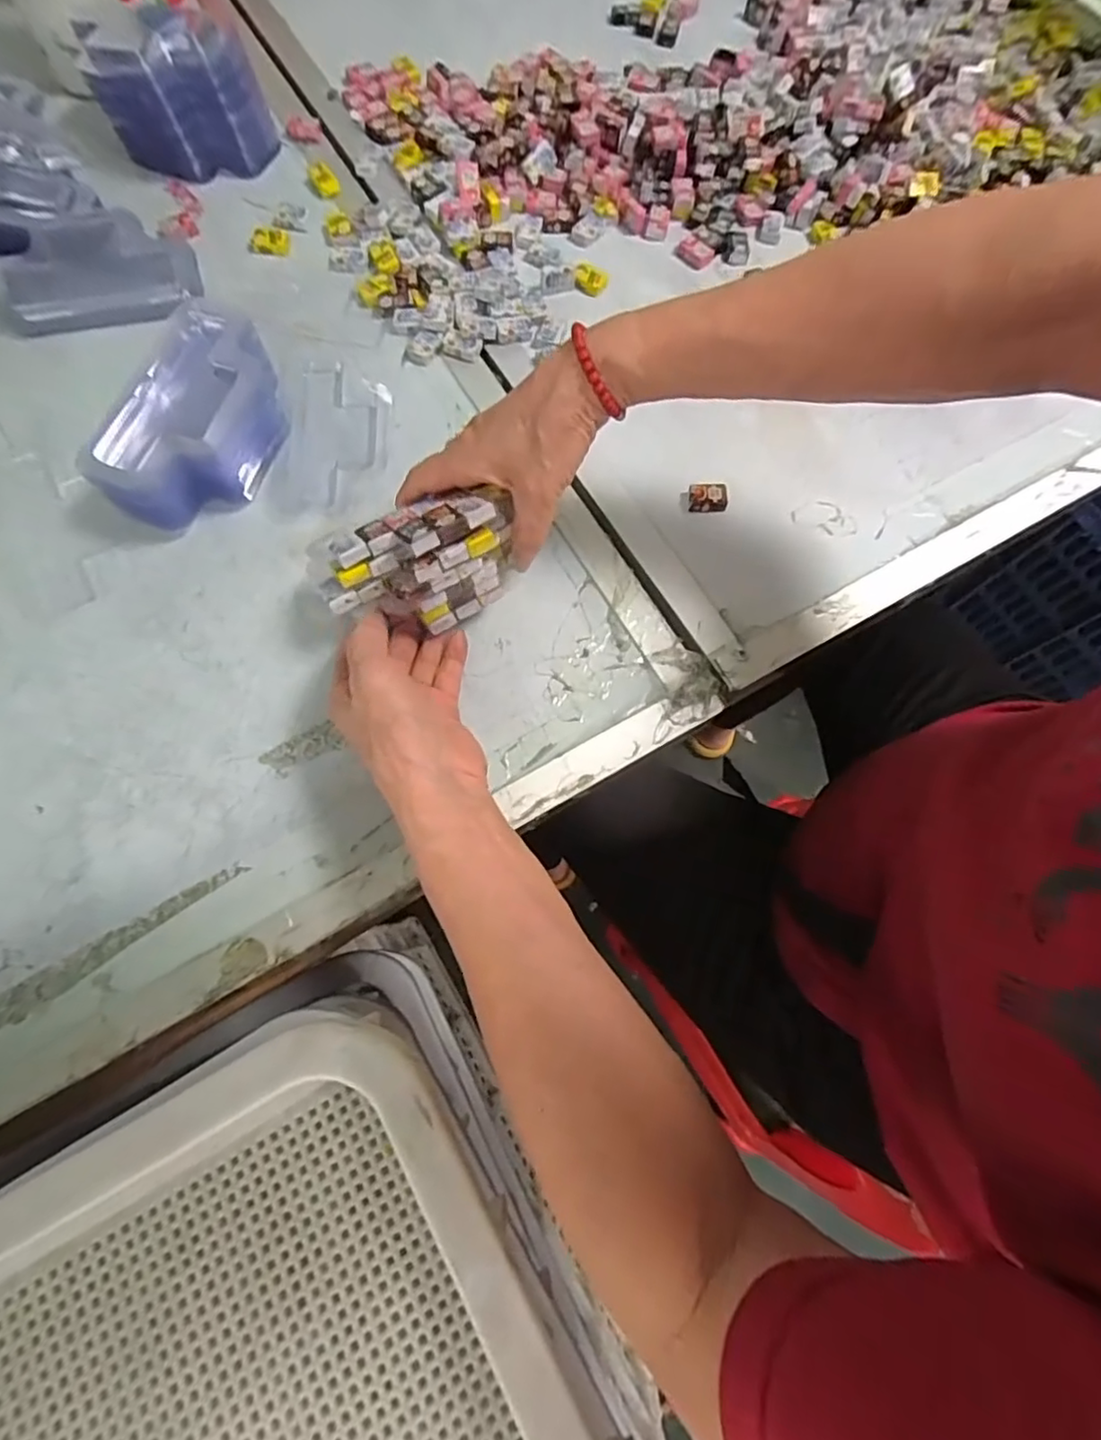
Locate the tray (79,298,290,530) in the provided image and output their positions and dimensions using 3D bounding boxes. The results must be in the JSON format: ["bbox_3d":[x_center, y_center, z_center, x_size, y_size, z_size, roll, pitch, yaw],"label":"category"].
[{"bbox_3d":[-0.222,-0.188,0.386,0.070,0.069,0.139,16,74,4],"label":"tray"}]

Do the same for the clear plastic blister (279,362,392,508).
[{"bbox_3d":[-0.149,-0.201,0.427,0.068,0.007,0.123,0,73,-1],"label":"clear plastic blister"}]

